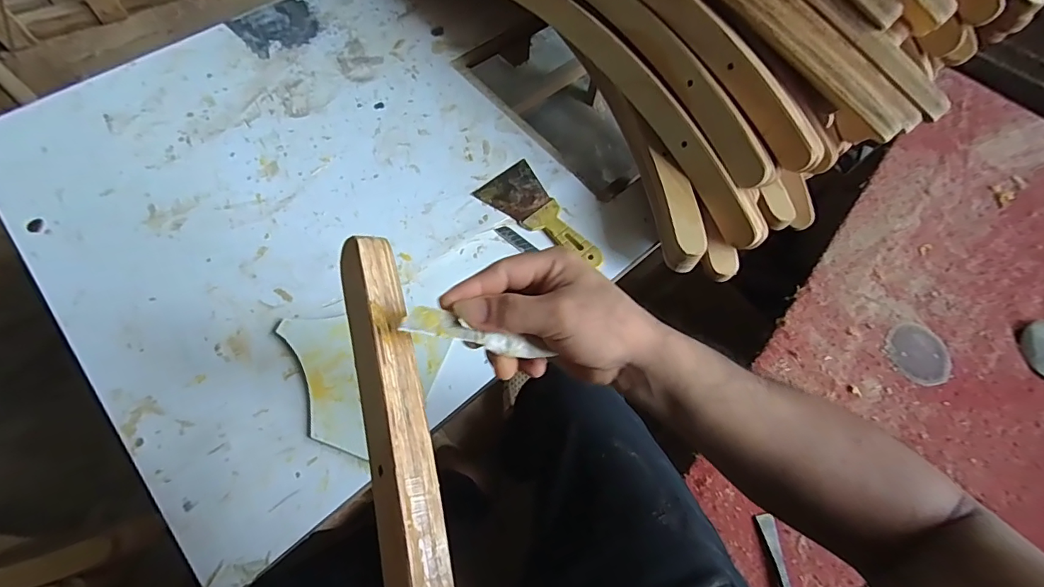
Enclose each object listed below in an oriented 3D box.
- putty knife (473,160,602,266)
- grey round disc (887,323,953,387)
[{"bbox_3d":[0.030,-0.105,0.655,0.087,0.010,0.196,-38,72,-18],"label":"putty knife"},{"bbox_3d":[0.588,0.088,0.694,0.088,0.007,0.091,1,65,-3],"label":"grey round disc"}]

